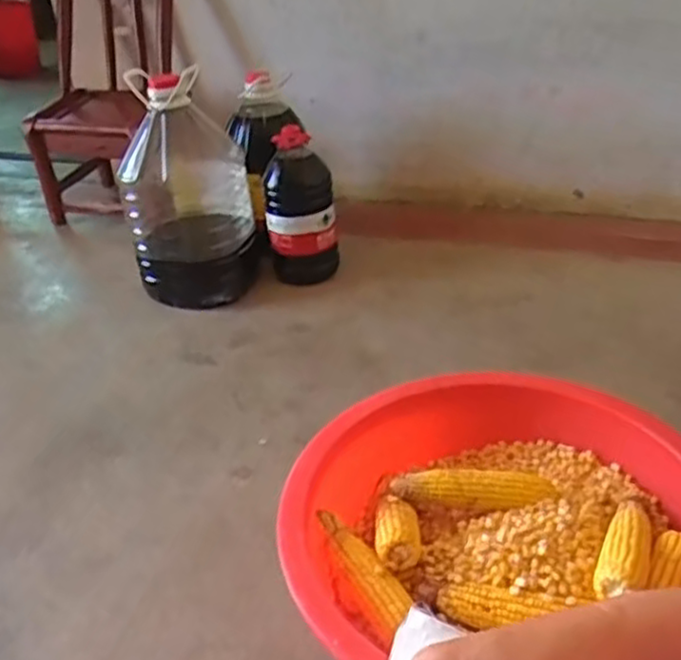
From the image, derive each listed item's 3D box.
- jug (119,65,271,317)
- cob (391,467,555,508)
[{"bbox_3d":[-0.316,-0.289,1.503,0.224,0.456,0.227,5,34,13],"label":"jug"},{"bbox_3d":[0.168,0.200,0.915,0.200,0.037,0.036,0,31,7],"label":"cob"}]

